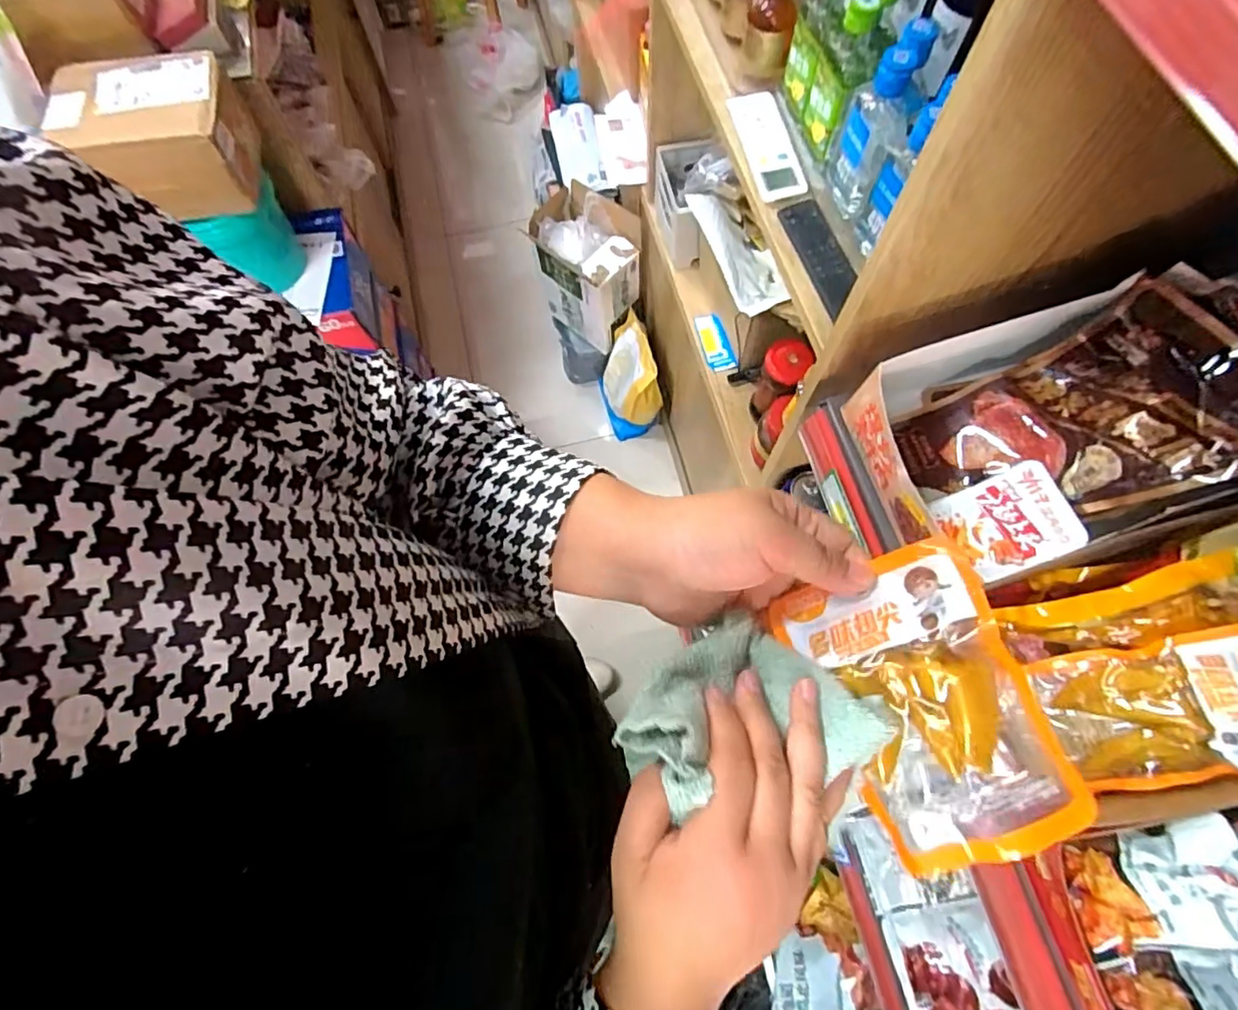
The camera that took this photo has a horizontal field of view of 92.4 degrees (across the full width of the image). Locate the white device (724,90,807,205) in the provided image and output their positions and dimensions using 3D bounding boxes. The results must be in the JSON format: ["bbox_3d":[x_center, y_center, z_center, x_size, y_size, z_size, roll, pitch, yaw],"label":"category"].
[{"bbox_3d":[0.149,-0.361,0.595,0.046,0.017,0.131,-14,74,-6],"label":"white device"}]

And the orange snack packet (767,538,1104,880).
[{"bbox_3d":[0.153,0.102,0.293,0.093,0.016,0.153,-30,90,18],"label":"orange snack packet"}]

